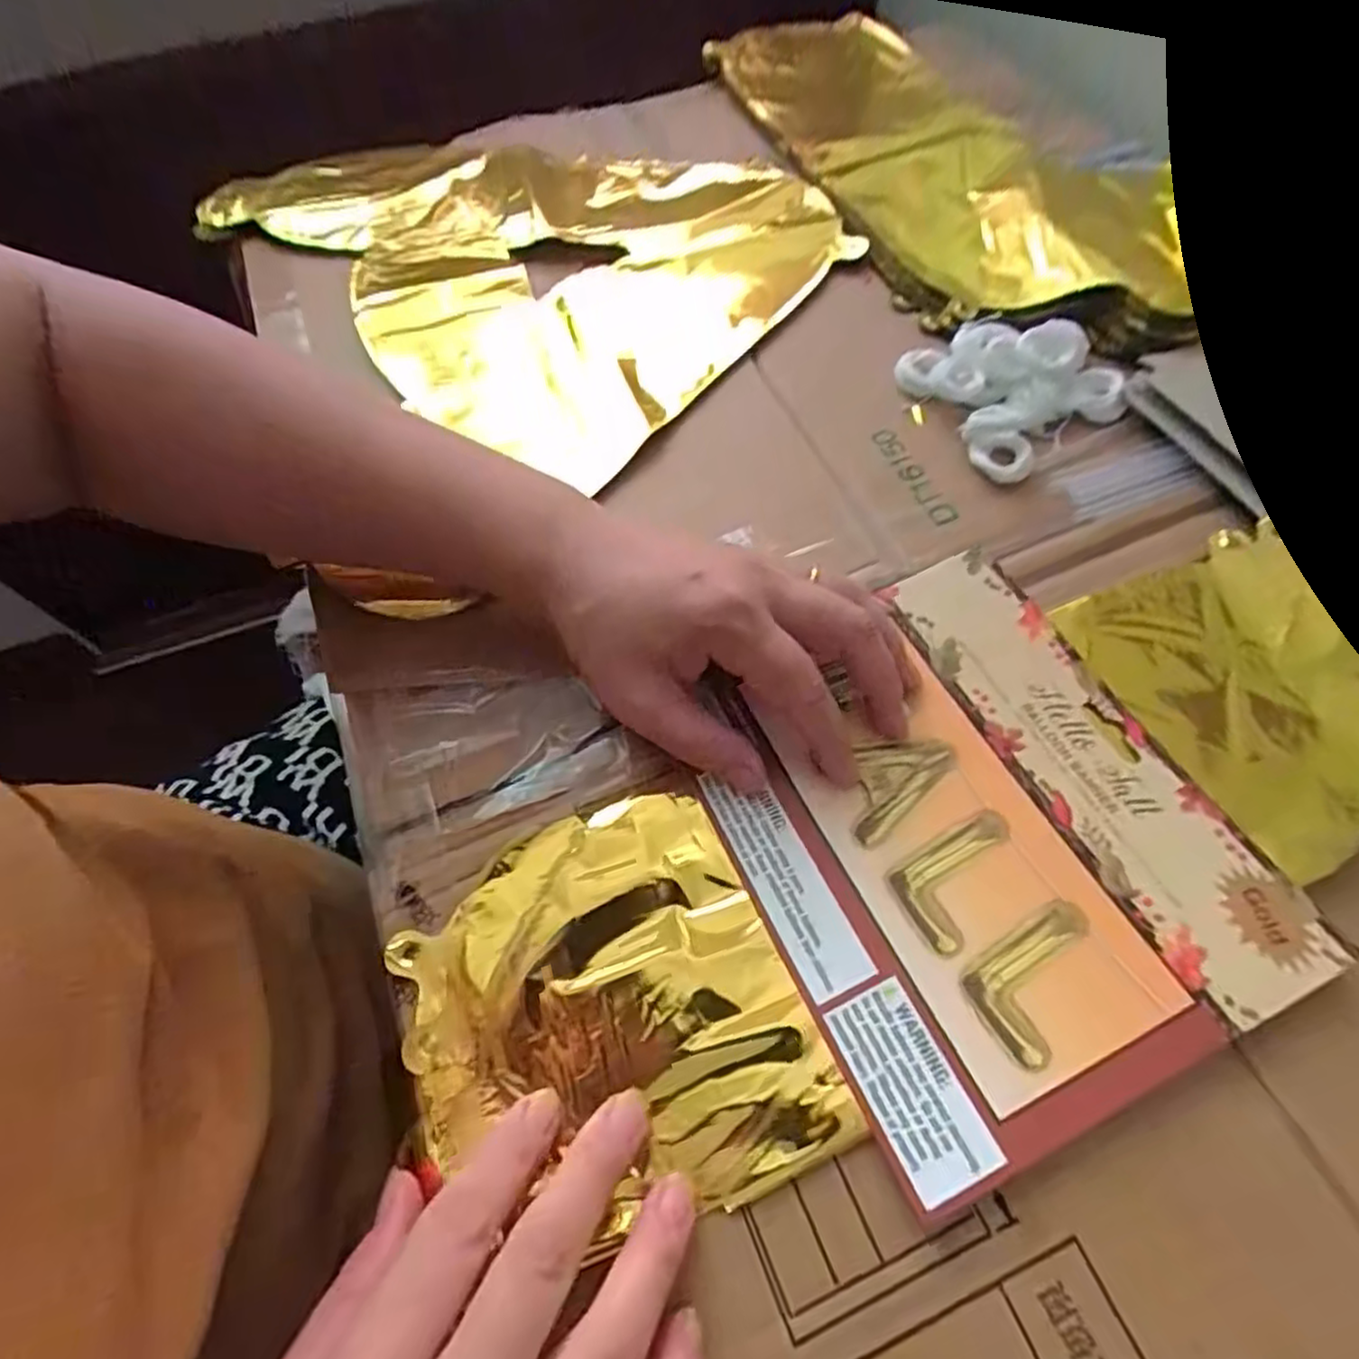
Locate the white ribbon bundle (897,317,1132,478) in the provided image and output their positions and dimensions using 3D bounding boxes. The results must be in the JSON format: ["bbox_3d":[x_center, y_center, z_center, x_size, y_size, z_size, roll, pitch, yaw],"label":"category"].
[{"bbox_3d":[0.172,-0.151,0.362,0.090,0.022,0.087,-25,62,-10],"label":"white ribbon bundle"}]

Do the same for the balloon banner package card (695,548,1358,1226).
[{"bbox_3d":[0.103,0.051,0.262,0.161,0.008,0.187,-24,62,-9],"label":"balloon banner package card"}]

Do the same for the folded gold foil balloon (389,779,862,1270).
[{"bbox_3d":[-0.025,0.115,0.241,0.123,0.009,0.122,-22,62,-8],"label":"folded gold foil balloon"}]

